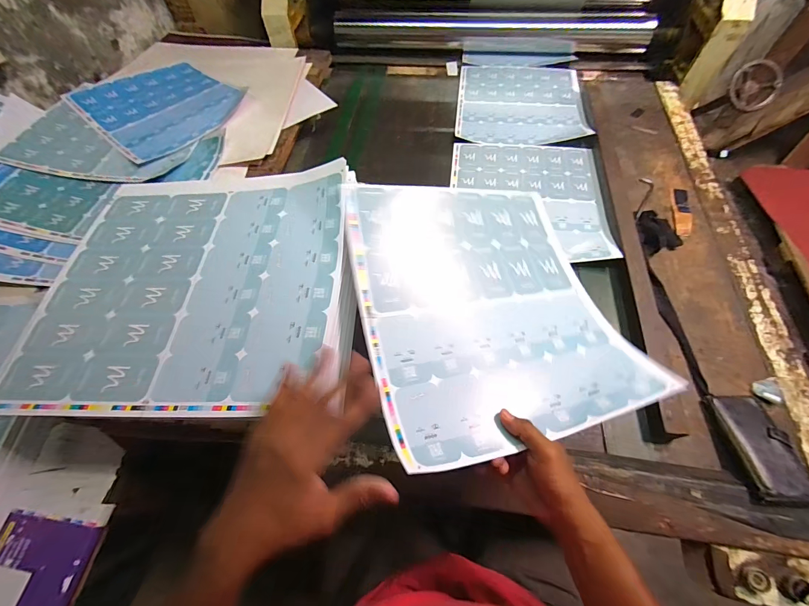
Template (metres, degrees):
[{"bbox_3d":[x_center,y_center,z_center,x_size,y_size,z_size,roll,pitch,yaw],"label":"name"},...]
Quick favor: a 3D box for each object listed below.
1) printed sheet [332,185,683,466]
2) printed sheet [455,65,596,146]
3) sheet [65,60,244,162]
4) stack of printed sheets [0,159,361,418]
[{"bbox_3d":[0.115,-0.013,0.486,0.348,0.117,0.383,-16,61,-7],"label":"printed sheet"},{"bbox_3d":[0.340,-0.606,1.038,0.352,0.026,0.400,6,60,6],"label":"printed sheet"},{"bbox_3d":[-0.633,-0.526,0.916,0.394,0.030,0.338,34,67,20],"label":"sheet"},{"bbox_3d":[-0.275,-0.045,0.465,0.405,0.039,0.368,0,60,3],"label":"stack of printed sheets"}]

